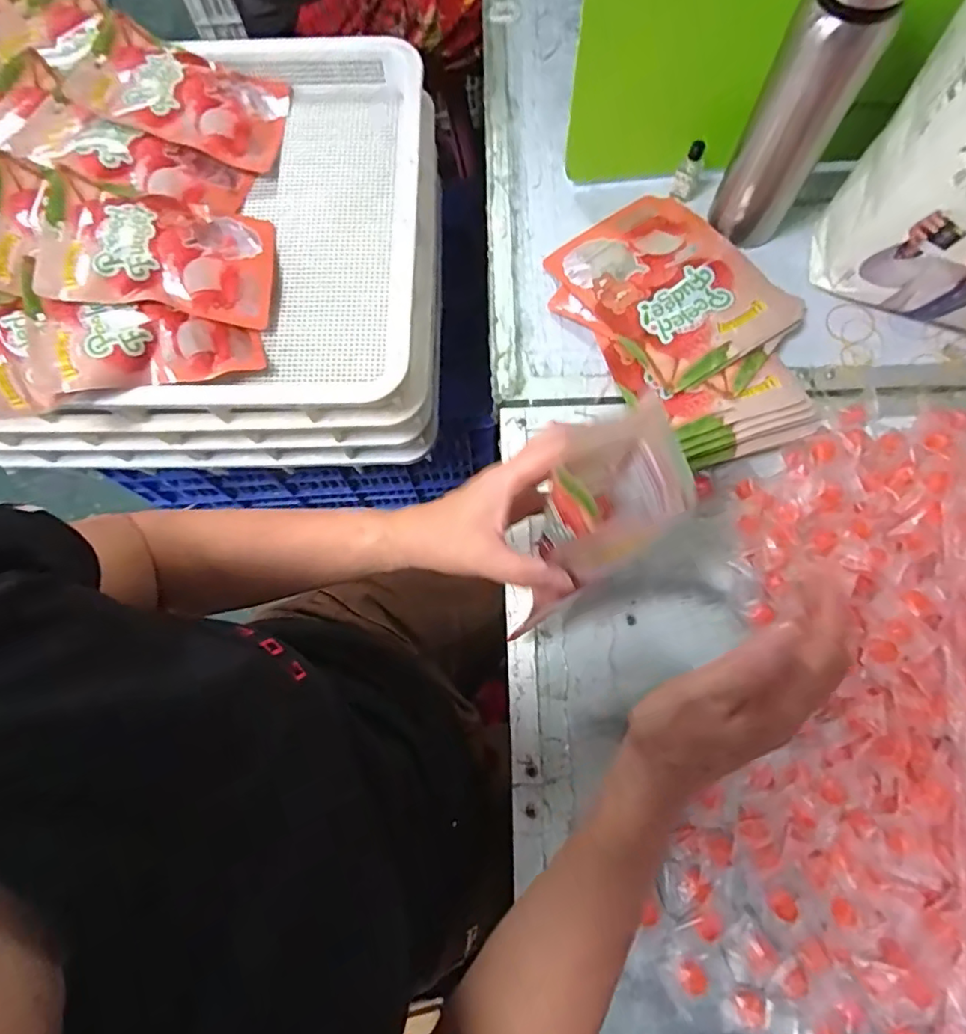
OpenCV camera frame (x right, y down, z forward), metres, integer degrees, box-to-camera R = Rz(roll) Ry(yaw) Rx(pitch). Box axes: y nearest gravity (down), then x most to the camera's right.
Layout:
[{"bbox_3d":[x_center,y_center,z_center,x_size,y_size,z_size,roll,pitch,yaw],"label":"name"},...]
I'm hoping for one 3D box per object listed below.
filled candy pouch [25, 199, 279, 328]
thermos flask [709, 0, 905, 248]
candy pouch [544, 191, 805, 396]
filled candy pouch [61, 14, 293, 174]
[{"bbox_3d":[-0.348,-0.290,0.630,0.223,0.025,0.150,2,72,-20],"label":"filled candy pouch"},{"bbox_3d":[0.285,-0.369,0.498,0.062,0.262,0.061,-13,74,-2],"label":"thermos flask"},{"bbox_3d":[0.198,-0.248,0.611,0.172,0.035,0.225,-33,76,-7],"label":"candy pouch"},{"bbox_3d":[-0.356,-0.505,0.694,0.221,0.018,0.137,13,74,-16],"label":"filled candy pouch"}]

